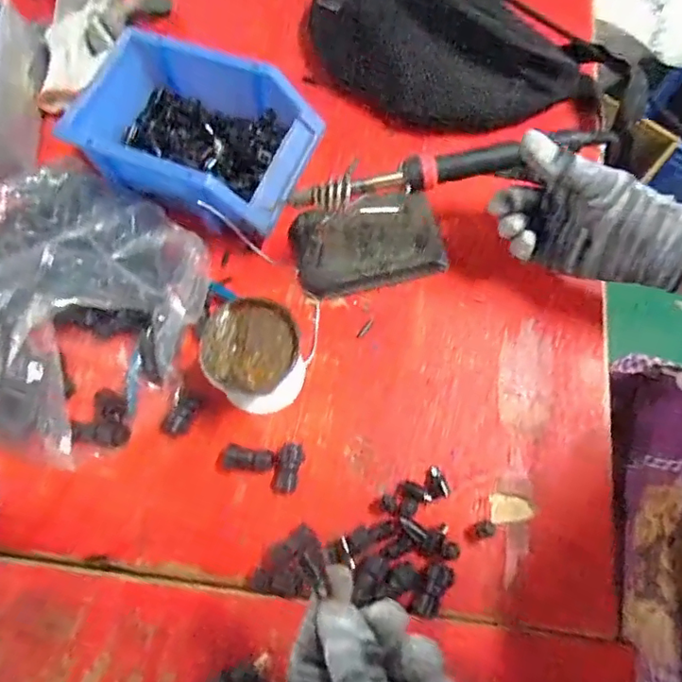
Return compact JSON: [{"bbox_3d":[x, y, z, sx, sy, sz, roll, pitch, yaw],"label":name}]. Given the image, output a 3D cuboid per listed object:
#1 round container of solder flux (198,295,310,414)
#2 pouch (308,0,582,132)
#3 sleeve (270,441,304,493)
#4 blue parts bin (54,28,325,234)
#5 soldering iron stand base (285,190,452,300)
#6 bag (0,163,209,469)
[{"bbox_3d":[-0.062,0.012,0.393,0.063,0.070,0.067,-1,70,2],"label":"round container of solder flux"},{"bbox_3d":[0.089,-0.273,0.480,0.239,0.091,0.134,4,70,4],"label":"pouch"},{"bbox_3d":[-0.038,0.094,0.396,0.018,0.018,0.036,17,72,8],"label":"sleeve"},{"bbox_3d":[-0.117,-0.168,0.455,0.176,0.078,0.124,19,72,9],"label":"blue parts bin"},{"bbox_3d":[0.021,-0.081,0.452,0.119,0.018,0.075,-13,70,-2],"label":"soldering iron stand base"},{"bbox_3d":[-0.230,-0.038,0.408,0.223,0.099,0.221,22,73,10],"label":"bag"}]

